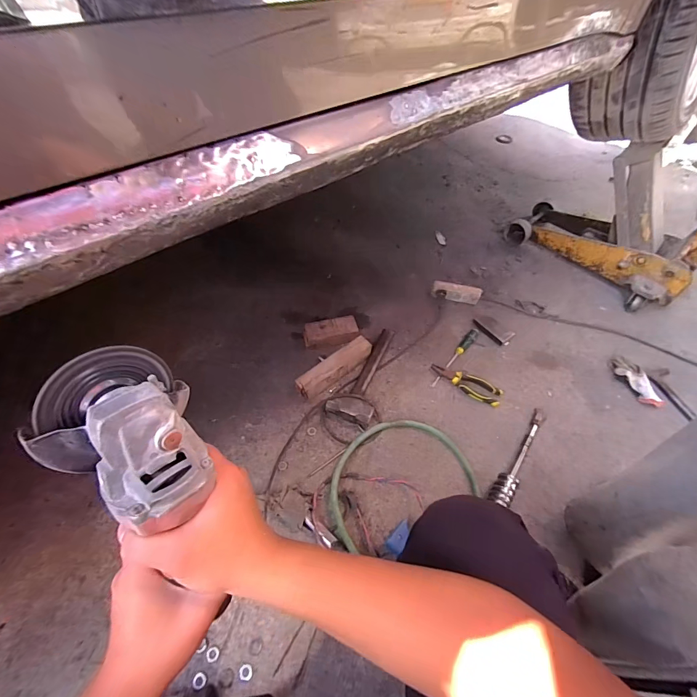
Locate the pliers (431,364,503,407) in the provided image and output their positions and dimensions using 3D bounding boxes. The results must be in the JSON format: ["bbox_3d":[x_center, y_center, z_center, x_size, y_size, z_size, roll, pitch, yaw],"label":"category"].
[{"bbox_3d":[0.321,0.095,0.965,0.195,0.023,0.054,24,56,15],"label":"pliers"}]

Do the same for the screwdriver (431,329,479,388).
[{"bbox_3d":[0.314,0.015,1.020,0.027,0.022,0.259,36,59,21],"label":"screwdriver"}]

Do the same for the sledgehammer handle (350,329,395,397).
[{"bbox_3d":[0.071,0.035,0.985,0.034,0.045,0.243,22,55,13],"label":"sledgehammer handle"}]

